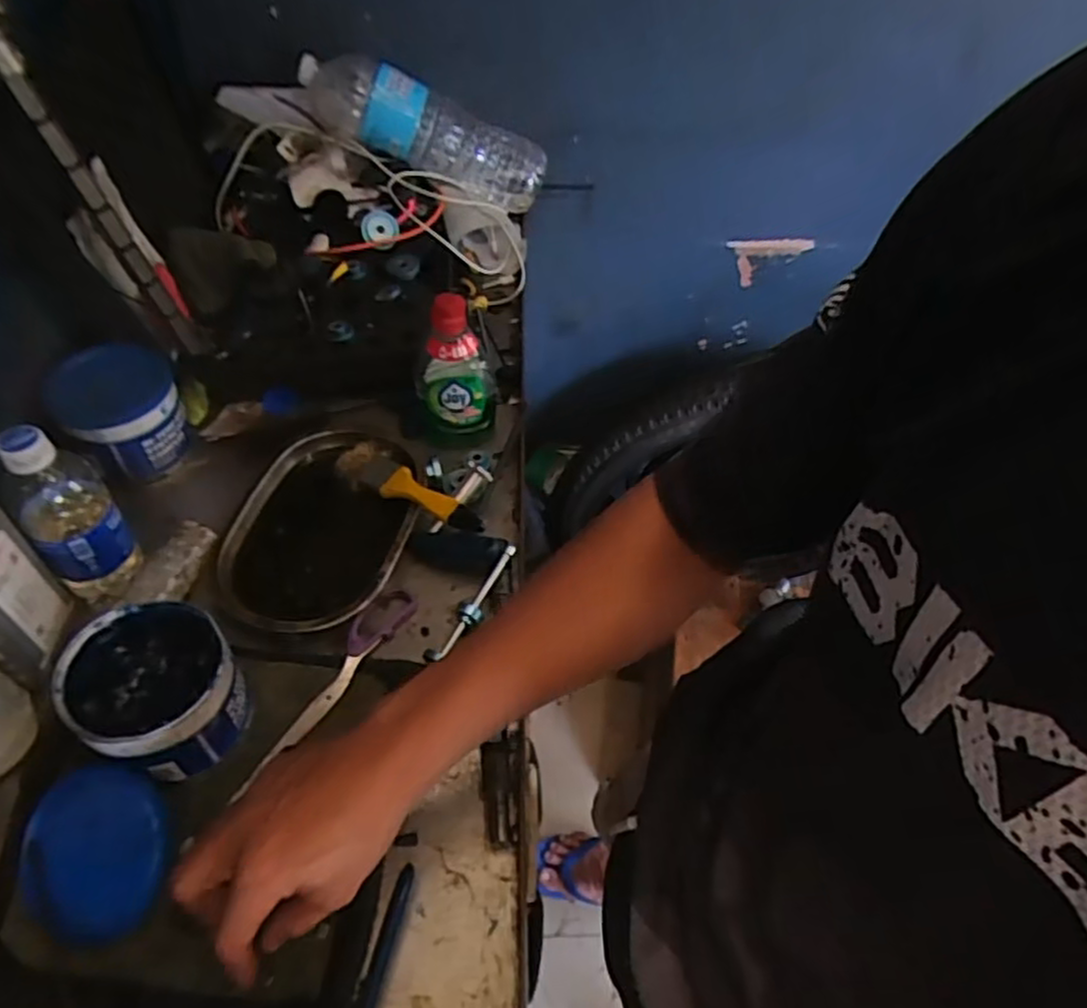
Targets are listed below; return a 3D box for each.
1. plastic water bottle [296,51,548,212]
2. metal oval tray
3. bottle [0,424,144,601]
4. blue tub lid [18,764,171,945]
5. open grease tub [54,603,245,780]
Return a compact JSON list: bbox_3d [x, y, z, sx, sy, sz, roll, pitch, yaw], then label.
[{"bbox_3d":[-0.145,-0.464,0.887,0.307,0.104,0.071,18,50,-16],"label":"plastic water bottle"},{"bbox_3d":[-0.195,0.018,0.634,0.147,0.026,0.212,13,52,7],"label":"metal oval tray"},{"bbox_3d":[-0.362,0.009,0.543,0.061,0.164,0.051,-35,61,-26],"label":"bottle"},{"bbox_3d":[-0.289,0.223,0.456,0.088,0.008,0.099,-7,72,-2],"label":"blue tub lid"},{"bbox_3d":[-0.264,0.130,0.491,0.101,0.077,0.098,2,52,-2],"label":"open grease tub"}]

